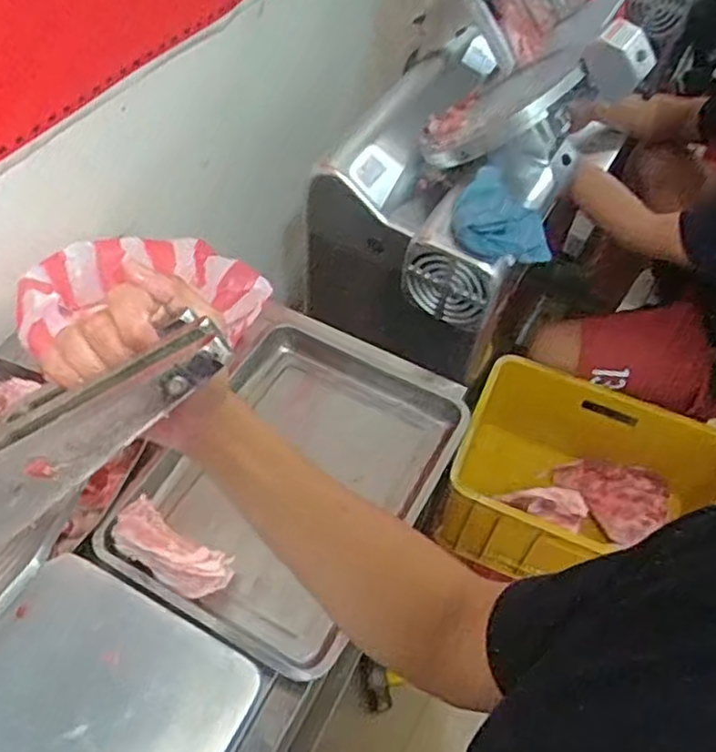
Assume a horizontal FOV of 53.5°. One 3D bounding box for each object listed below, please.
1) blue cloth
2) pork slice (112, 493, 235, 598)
[{"bbox_3d":[0.220,-0.226,1.070,0.159,0.097,0.130,14,55,6],"label":"blue cloth"},{"bbox_3d":[-0.234,0.215,0.887,0.165,0.076,0.067,27,57,15],"label":"pork slice"}]

